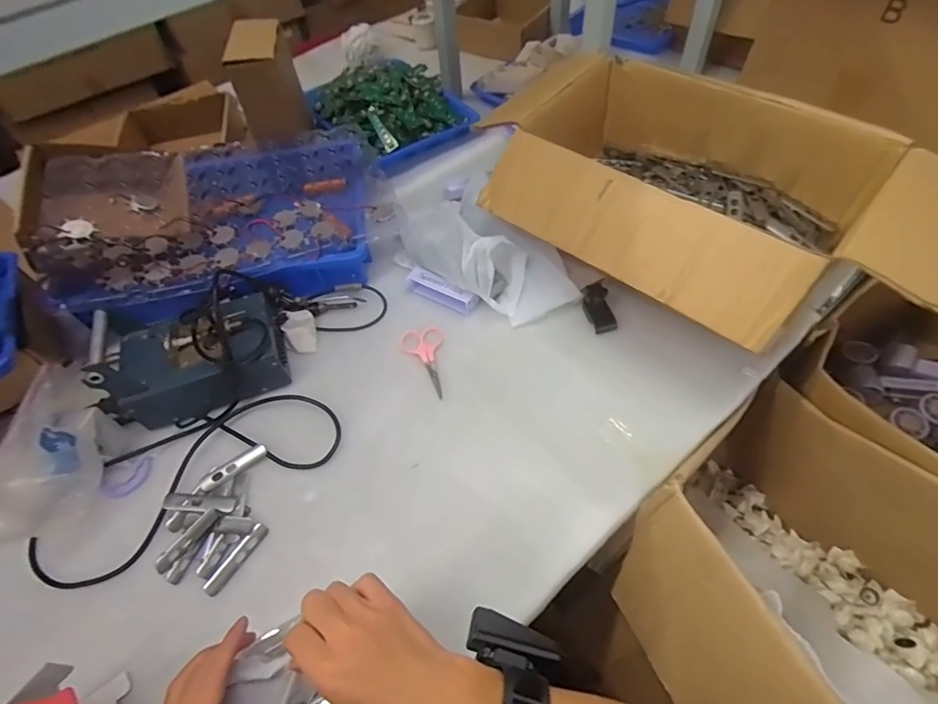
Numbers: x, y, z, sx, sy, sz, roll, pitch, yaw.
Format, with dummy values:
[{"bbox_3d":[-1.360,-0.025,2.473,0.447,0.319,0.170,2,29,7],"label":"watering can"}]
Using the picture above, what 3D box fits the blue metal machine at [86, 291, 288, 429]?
[{"bbox_3d":[-0.340,0.007,0.608,0.211,0.098,0.119,-21,58,-10],"label":"blue metal machine"}]

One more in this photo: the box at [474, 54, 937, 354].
[{"bbox_3d":[0.284,-0.173,0.613,0.484,0.143,0.316,34,64,25],"label":"box"}]

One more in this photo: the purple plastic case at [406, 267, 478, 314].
[{"bbox_3d":[-0.037,-0.085,0.689,0.108,0.025,0.027,26,65,17],"label":"purple plastic case"}]

